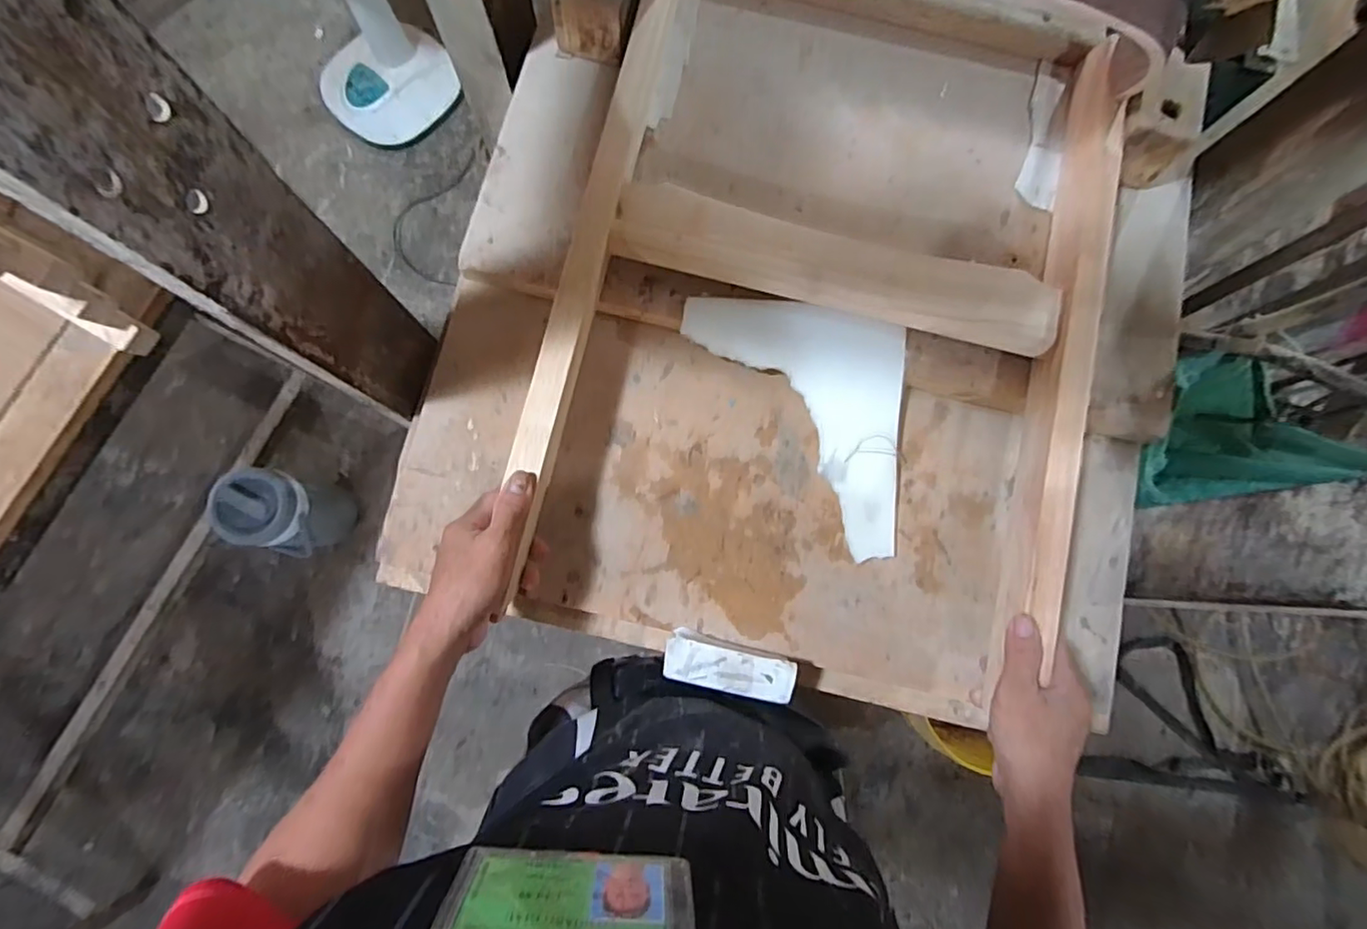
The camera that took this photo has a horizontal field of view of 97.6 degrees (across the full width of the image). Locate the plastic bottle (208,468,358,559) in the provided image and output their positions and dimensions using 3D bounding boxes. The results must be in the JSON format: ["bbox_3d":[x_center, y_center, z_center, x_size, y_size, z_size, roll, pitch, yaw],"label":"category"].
[{"bbox_3d":[-0.874,0.105,1.318,0.169,0.283,0.173,11,84,-1],"label":"plastic bottle"}]

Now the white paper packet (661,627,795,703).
[{"bbox_3d":[0.042,0.194,0.576,0.122,0.057,0.043,13,81,0],"label":"white paper packet"}]

